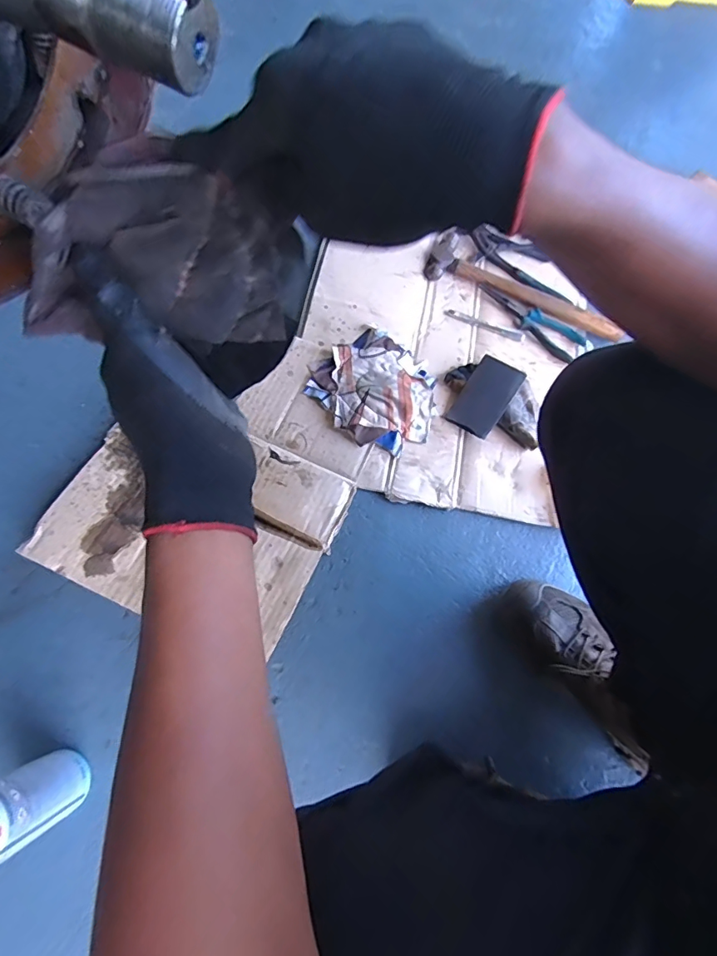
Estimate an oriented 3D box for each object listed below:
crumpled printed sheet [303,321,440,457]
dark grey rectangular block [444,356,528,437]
[{"bbox_3d":[0.032,-0.128,0.689,0.169,0.030,0.177,-39,79,-17],"label":"crumpled printed sheet"},{"bbox_3d":[0.187,-0.120,0.702,0.069,0.018,0.121,35,71,6],"label":"dark grey rectangular block"}]

